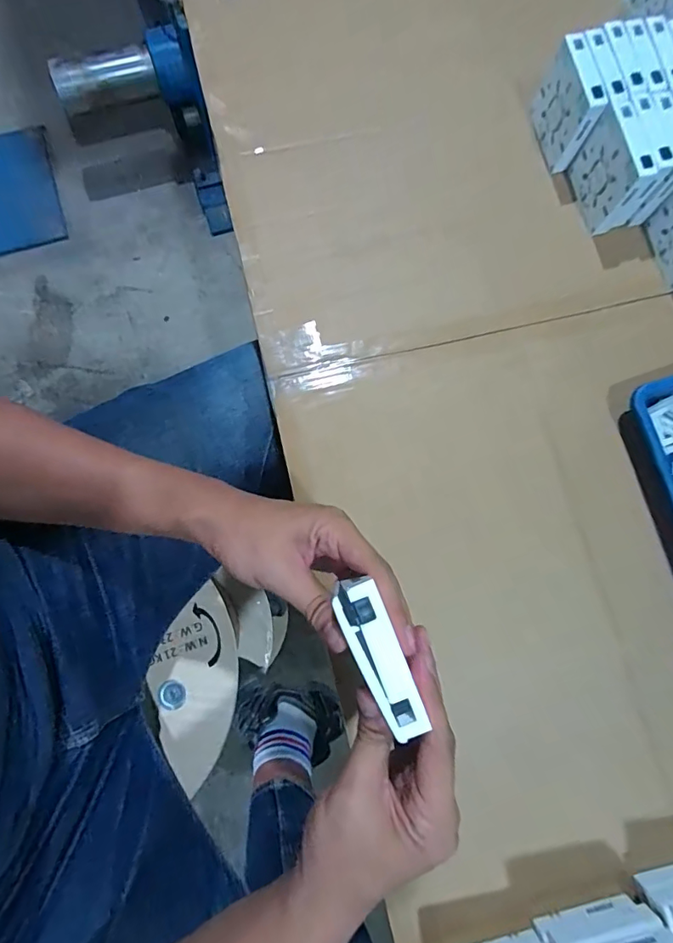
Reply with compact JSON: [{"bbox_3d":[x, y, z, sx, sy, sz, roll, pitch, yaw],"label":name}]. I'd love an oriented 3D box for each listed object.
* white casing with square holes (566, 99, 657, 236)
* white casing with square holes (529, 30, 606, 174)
[{"bbox_3d":[0.283,-0.312,0.502,0.025,0.083,0.081,-18,80,-4],"label":"white casing with square holes"},{"bbox_3d":[0.244,-0.386,0.514,0.022,0.087,0.083,-15,80,-4],"label":"white casing with square holes"}]

